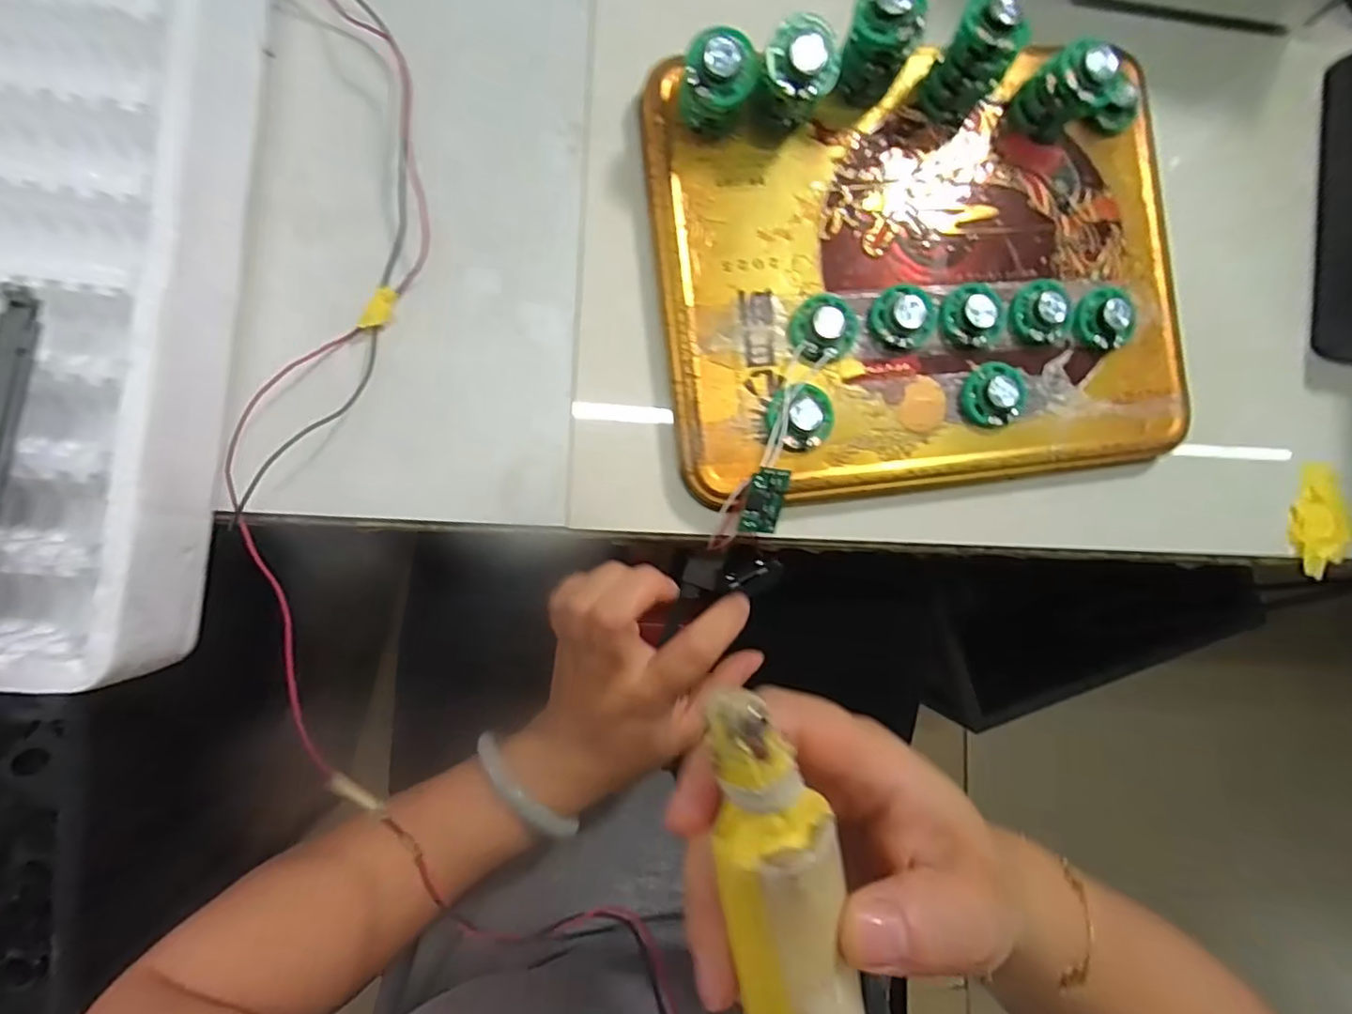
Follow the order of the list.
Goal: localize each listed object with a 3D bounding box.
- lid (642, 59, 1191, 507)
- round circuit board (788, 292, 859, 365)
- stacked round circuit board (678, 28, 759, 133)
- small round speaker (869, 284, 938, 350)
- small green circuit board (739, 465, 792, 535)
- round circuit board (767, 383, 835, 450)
[{"bbox_3d":[0.112,-0.096,0.266,0.235,0.028,0.171,-5,89,-7],"label":"lid"},{"bbox_3d":[0.063,-0.075,0.251,0.028,0.006,0.030,0,88,-6],"label":"round circuit board"},{"bbox_3d":[0.016,-0.168,0.237,0.027,0.029,0.027,19,86,-5],"label":"stacked round circuit board"},{"bbox_3d":[0.100,-0.083,0.254,0.033,0.008,0.027,-23,91,-7],"label":"small round speaker"},{"bbox_3d":[0.037,-0.003,0.246,0.018,0.004,0.028,5,109,-22],"label":"small green circuit board"},{"bbox_3d":[0.053,-0.038,0.247,0.027,0.010,0.027,0,88,-6],"label":"round circuit board"}]

